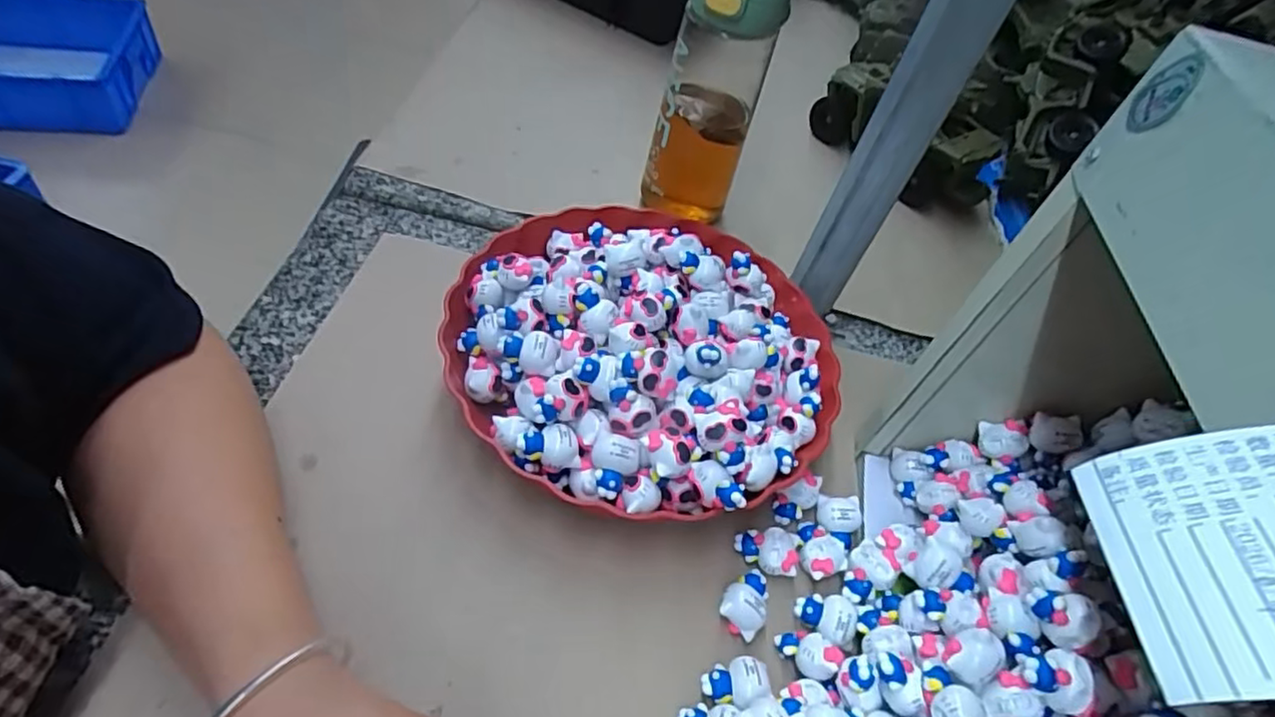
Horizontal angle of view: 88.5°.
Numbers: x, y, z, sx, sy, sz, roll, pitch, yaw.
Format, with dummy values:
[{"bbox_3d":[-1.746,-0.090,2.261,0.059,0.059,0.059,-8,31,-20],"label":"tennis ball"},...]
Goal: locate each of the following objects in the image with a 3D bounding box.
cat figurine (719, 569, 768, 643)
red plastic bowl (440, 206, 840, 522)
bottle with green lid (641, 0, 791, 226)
[{"bbox_3d":[0.059,0.127,0.349,0.022,0.016,0.037,28,51,11],"label":"cat figurine"},{"bbox_3d":[0.008,-0.017,0.408,0.232,0.065,0.235,6,50,-7],"label":"red plastic bowl"},{"bbox_3d":[0.054,-0.196,0.490,0.080,0.209,0.068,13,49,4],"label":"bottle with green lid"}]

